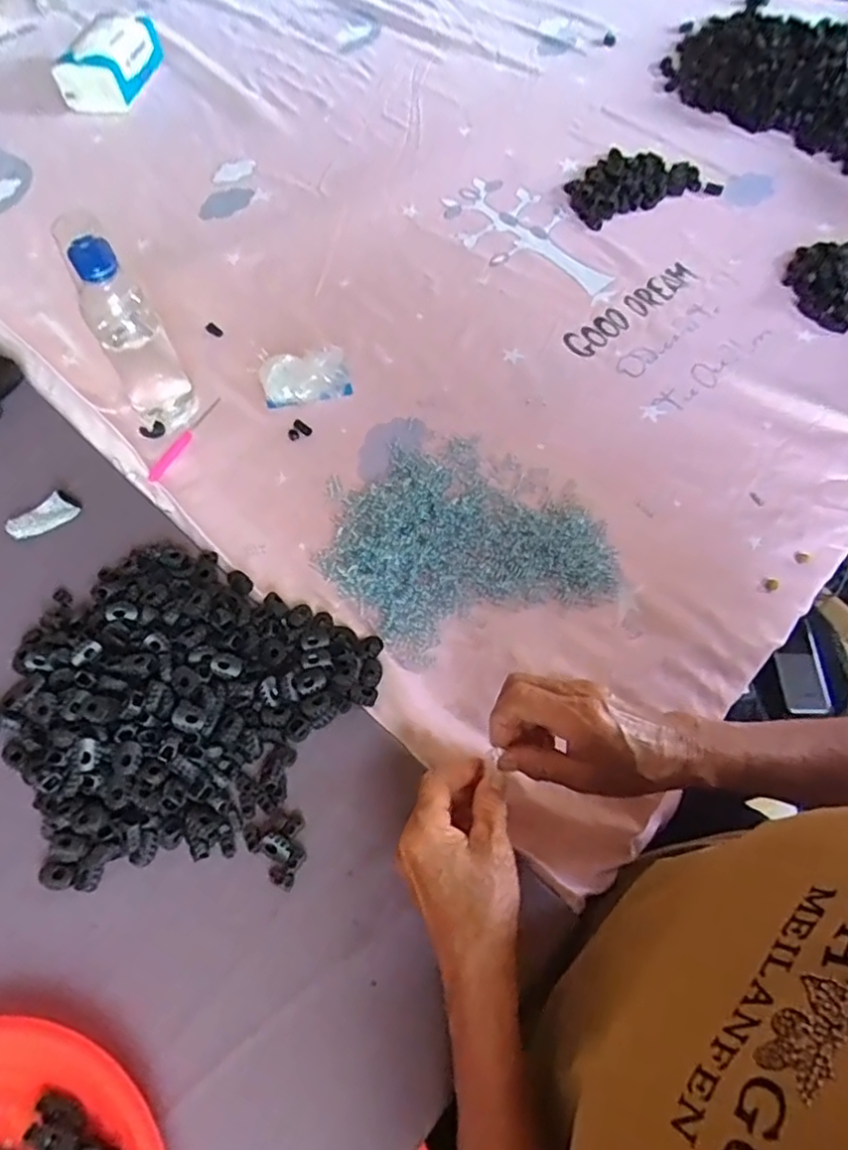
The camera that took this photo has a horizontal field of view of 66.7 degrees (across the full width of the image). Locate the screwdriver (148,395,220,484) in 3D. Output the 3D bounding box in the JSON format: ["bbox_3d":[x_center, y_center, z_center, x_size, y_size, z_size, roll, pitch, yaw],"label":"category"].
[{"bbox_3d":[-0.225,-0.131,0.609,0.013,0.004,0.113,18,61,10],"label":"screwdriver"}]

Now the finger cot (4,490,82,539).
[{"bbox_3d":[-0.325,-0.050,0.552,0.057,0.013,0.025,-41,68,-21],"label":"finger cot"}]

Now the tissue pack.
[{"bbox_3d":[-0.453,-0.742,0.933,0.103,0.067,0.154,7,60,4],"label":"tissue pack"}]

